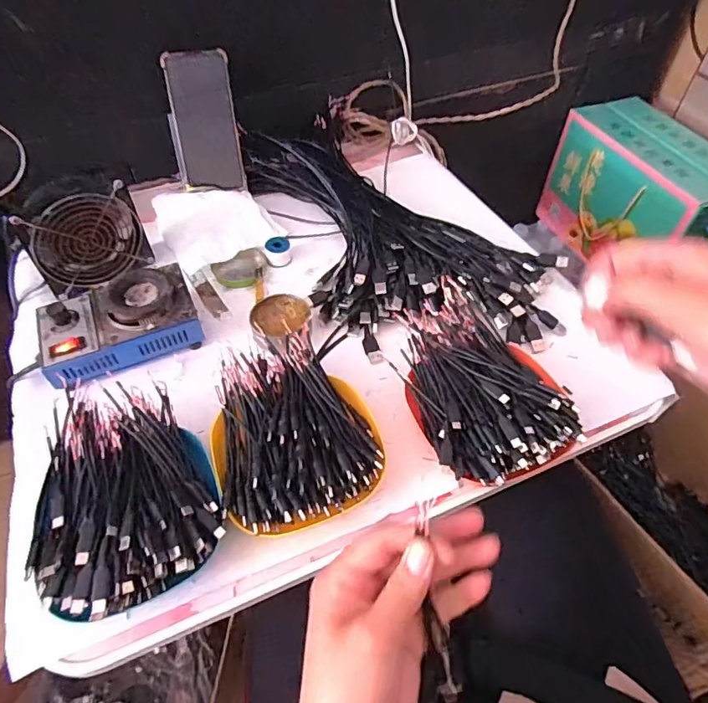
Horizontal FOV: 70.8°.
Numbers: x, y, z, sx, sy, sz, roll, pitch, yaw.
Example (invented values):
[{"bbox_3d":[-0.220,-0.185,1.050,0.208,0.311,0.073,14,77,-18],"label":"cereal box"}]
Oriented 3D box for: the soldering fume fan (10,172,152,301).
[{"bbox_3d":[-0.301,-0.135,0.559,0.125,0.111,0.053,-31,58,-22],"label":"soldering fume fan"}]

